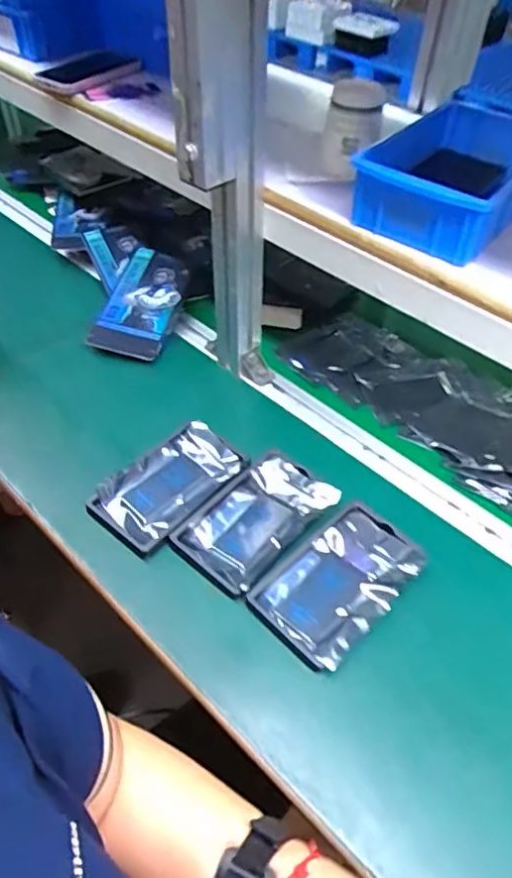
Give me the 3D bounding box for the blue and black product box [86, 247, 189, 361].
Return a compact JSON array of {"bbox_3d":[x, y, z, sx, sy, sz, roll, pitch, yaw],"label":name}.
[{"bbox_3d":[-0.152,-0.185,0.818,0.095,0.028,0.175,14,65,12],"label":"blue and black product box"}]

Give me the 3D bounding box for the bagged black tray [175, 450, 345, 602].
[{"bbox_3d":[0.001,0.079,0.607,0.097,0.017,0.158,35,55,26],"label":"bagged black tray"}]

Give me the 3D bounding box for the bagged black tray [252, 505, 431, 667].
[{"bbox_3d":[0.079,0.131,0.562,0.152,0.014,0.098,-35,57,-30],"label":"bagged black tray"}]

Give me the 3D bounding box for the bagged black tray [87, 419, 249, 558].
[{"bbox_3d":[-0.092,0.045,0.635,0.098,0.017,0.155,32,53,25],"label":"bagged black tray"}]

